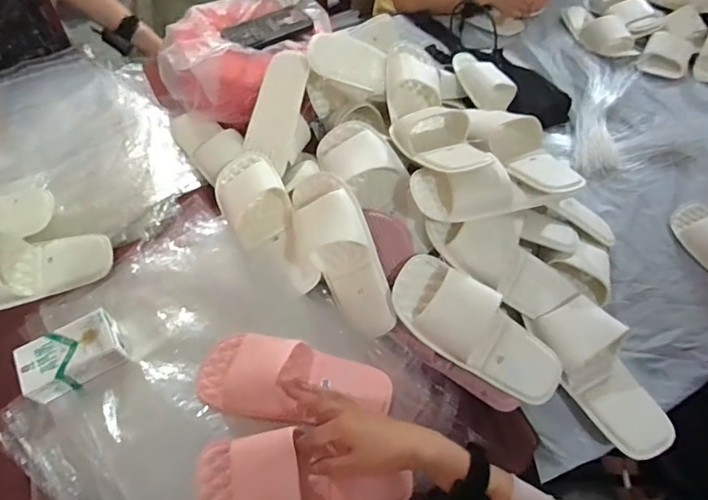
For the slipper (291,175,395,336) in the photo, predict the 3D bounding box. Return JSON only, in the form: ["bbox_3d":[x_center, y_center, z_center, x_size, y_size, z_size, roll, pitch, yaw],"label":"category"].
[{"bbox_3d":[-0.005,0.004,0.649,0.097,0.065,0.233,-32,78,23],"label":"slipper"}]

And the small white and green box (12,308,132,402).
[{"bbox_3d":[-0.349,0.128,0.571,0.113,0.038,0.069,-29,61,-19],"label":"small white and green box"}]

